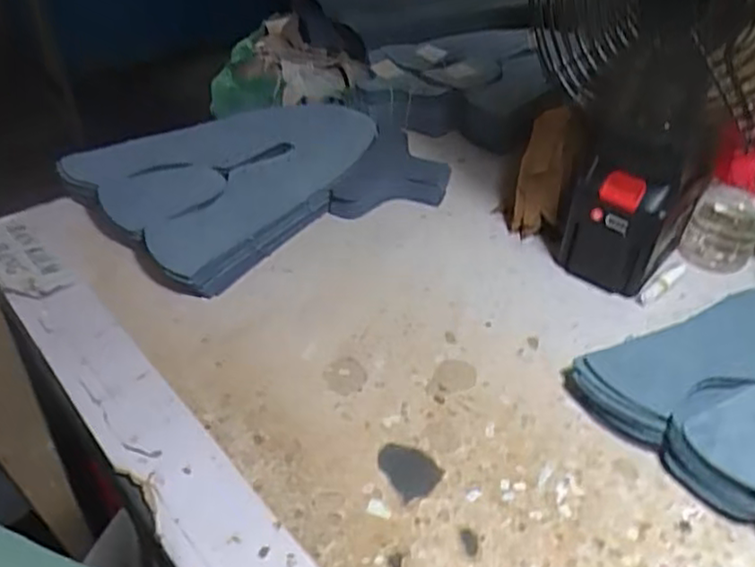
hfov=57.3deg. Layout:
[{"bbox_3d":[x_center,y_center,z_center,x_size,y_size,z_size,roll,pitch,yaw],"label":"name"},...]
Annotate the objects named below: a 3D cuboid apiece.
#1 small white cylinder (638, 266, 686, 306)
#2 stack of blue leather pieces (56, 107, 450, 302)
[{"bbox_3d":[0.242,0.000,0.586,0.069,0.012,0.012,-30,50,-32],"label":"small white cylinder"},{"bbox_3d":[-0.106,-0.107,0.675,0.317,0.034,0.230,-26,48,-30],"label":"stack of blue leather pieces"}]

